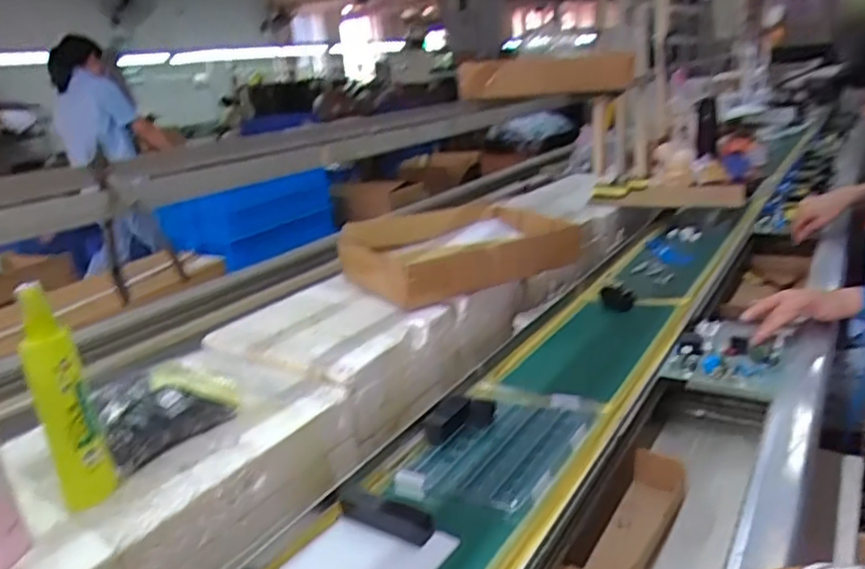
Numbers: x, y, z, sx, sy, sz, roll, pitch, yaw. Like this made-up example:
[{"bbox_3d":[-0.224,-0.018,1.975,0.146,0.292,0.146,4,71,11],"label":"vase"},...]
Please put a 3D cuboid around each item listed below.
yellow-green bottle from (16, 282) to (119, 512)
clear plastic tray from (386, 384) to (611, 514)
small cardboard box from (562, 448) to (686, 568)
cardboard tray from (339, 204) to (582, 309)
[{"bbox_3d":[-0.333,0.106,0.574,0.041,0.209,0.031,-13,19,-18],"label":"yellow-green bottle"},{"bbox_3d":[0.078,0.174,0.706,0.158,0.017,0.229,7,23,36],"label":"clear plastic tray"},{"bbox_3d":[0.222,0.267,0.703,0.064,0.044,0.243,7,23,36],"label":"small cardboard box"},{"bbox_3d":[0.047,-0.056,1.151,0.391,0.114,0.215,-8,18,-3],"label":"cardboard tray"}]

